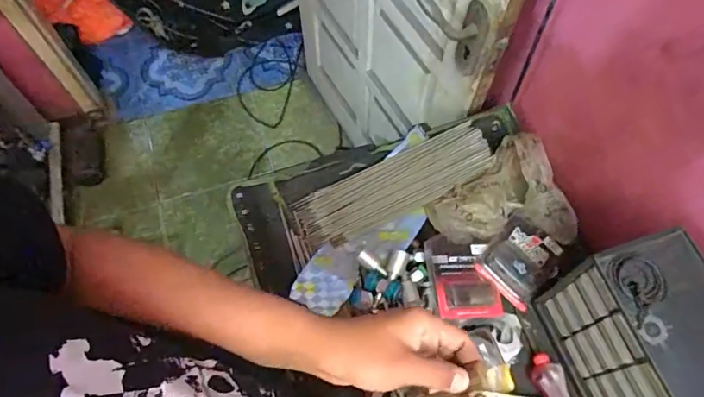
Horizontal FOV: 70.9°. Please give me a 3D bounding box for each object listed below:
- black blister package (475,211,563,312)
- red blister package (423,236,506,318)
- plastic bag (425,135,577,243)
[{"bbox_3d":[0.263,0.091,0.758,0.098,0.035,0.129,40,71,16],"label":"black blister package"},{"bbox_3d":[0.167,0.118,0.745,0.098,0.037,0.125,-8,65,-4],"label":"red blister package"},{"bbox_3d":[0.235,0.008,0.774,0.198,0.074,0.177,-25,68,-12],"label":"plastic bag"}]

